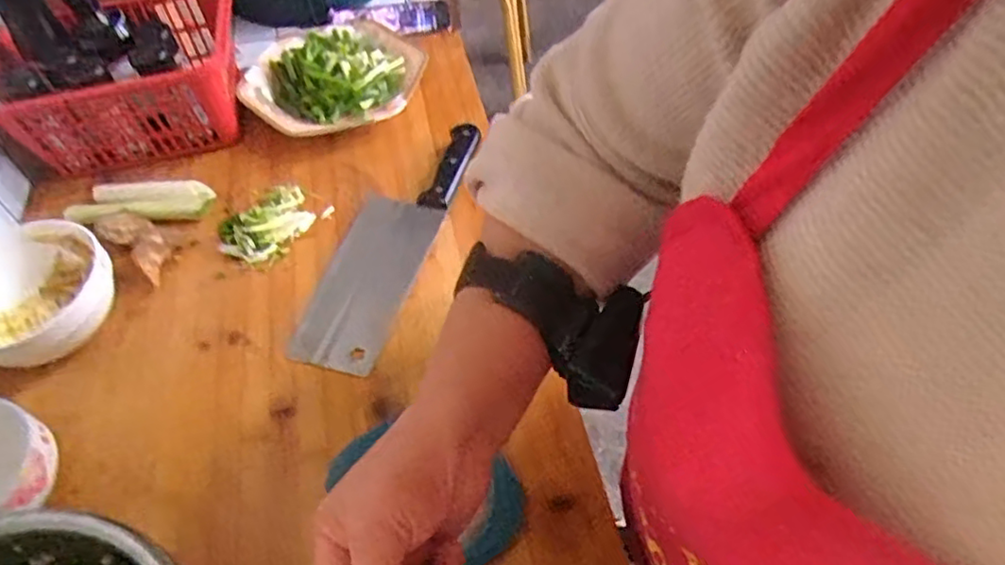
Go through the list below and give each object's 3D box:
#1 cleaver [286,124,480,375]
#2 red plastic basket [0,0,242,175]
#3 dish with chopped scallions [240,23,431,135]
[{"bbox_3d":[-0.107,-0.047,0.603,0.085,0.014,0.283,13,57,13],"label":"cleaver"},{"bbox_3d":[-0.399,-0.221,0.695,0.232,0.106,0.177,-13,55,-5],"label":"red plastic basket"},{"bbox_3d":[-0.187,-0.240,0.742,0.188,0.033,0.192,-2,55,3],"label":"dish with chopped scallions"}]

